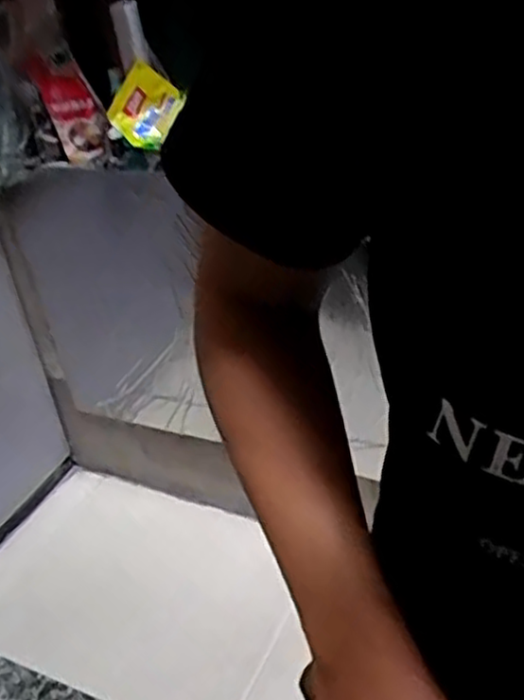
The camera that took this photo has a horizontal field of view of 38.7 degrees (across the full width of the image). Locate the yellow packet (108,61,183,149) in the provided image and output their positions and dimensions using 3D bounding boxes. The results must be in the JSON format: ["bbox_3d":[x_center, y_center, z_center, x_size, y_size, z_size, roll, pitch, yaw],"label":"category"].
[{"bbox_3d":[-0.208,-0.423,1.307,0.095,0.137,0.042,27,-5,-21],"label":"yellow packet"}]

